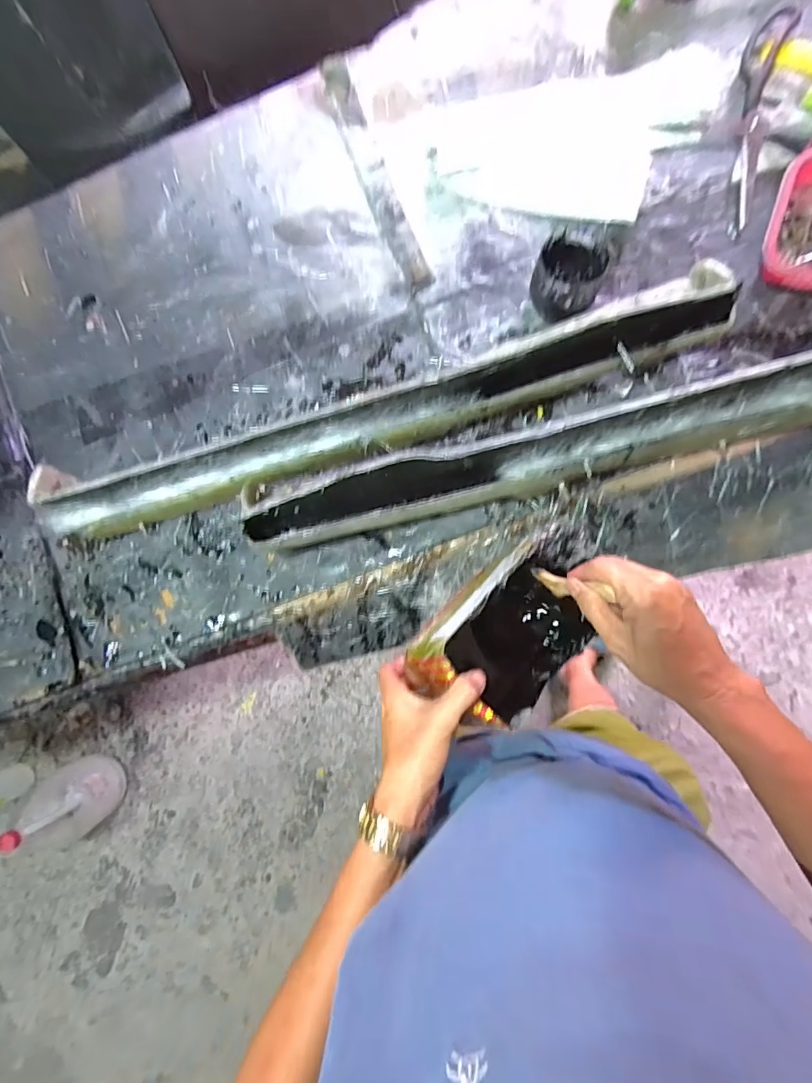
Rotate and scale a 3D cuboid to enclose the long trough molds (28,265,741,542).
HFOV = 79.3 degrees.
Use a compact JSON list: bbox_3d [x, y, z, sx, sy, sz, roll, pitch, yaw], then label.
[{"bbox_3d":[-0.040,-0.142,0.540,0.778,0.100,0.065,-17,86,2],"label":"long trough molds"}]

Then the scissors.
[{"bbox_3d":[0.397,-0.482,0.565,0.046,0.012,0.244,14,94,14],"label":"scissors"}]

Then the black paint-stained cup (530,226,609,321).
[{"bbox_3d":[0.183,-0.297,0.559,0.078,0.075,0.088,16,87,4],"label":"black paint-stained cup"}]

